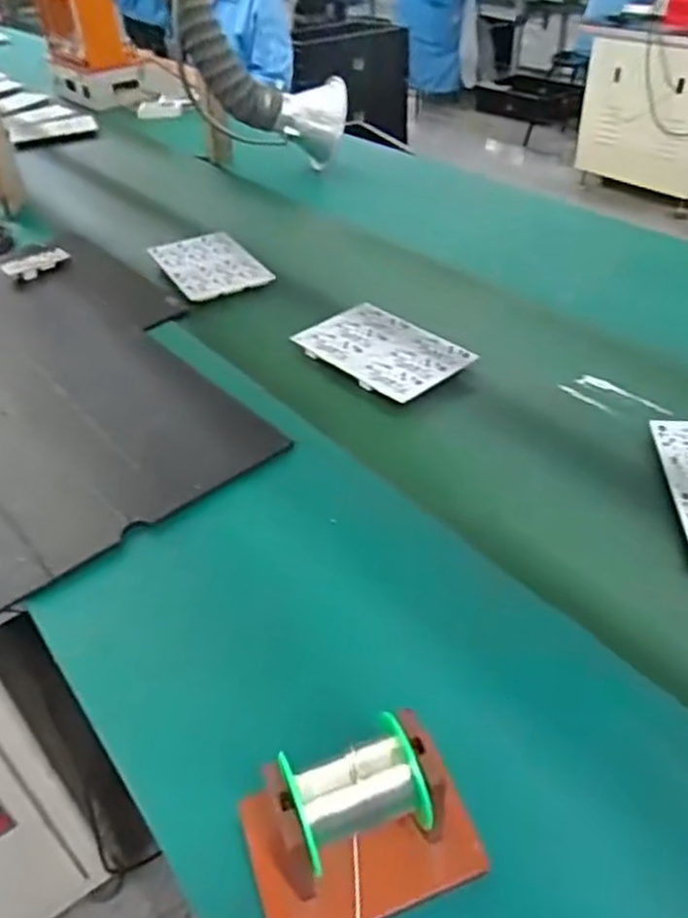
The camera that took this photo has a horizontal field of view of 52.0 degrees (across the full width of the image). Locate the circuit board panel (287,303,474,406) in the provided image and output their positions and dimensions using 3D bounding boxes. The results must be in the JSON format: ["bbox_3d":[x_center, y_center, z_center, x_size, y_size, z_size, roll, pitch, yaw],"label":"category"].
[{"bbox_3d":[0.048,-0.142,0.904,0.136,0.013,0.209,-30,46,-28],"label":"circuit board panel"}]

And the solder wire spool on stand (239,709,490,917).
[{"bbox_3d":[0.011,0.216,0.423,0.139,0.092,0.092,-13,40,-12],"label":"solder wire spool on stand"}]

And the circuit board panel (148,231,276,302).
[{"bbox_3d":[-0.215,-0.306,1.115,0.135,0.018,0.205,-24,45,-23],"label":"circuit board panel"}]

